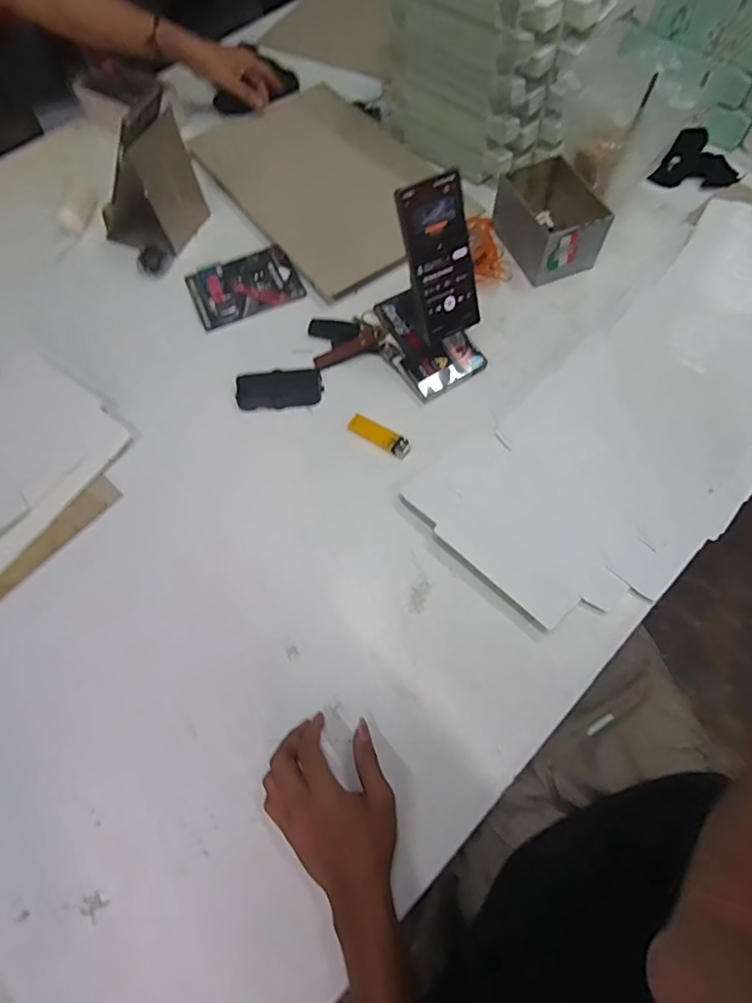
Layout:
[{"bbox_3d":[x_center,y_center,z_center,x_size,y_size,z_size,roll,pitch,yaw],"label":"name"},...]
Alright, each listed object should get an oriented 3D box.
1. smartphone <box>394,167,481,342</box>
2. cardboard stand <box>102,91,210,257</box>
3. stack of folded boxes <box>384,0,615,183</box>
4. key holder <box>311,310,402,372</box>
[{"bbox_3d":[0.074,-0.267,0.569,0.073,0.161,0.006,-26,36,-8],"label":"smartphone"},{"bbox_3d":[-0.321,-0.440,0.702,0.150,0.170,0.082,-26,68,-8],"label":"cardboard stand"},{"bbox_3d":[0.152,-0.662,0.738,0.204,0.239,0.277,-34,69,-11],"label":"stack of folded boxes"},{"bbox_3d":[-0.031,-0.223,0.678,0.109,0.014,0.085,-10,66,-1],"label":"key holder"}]

